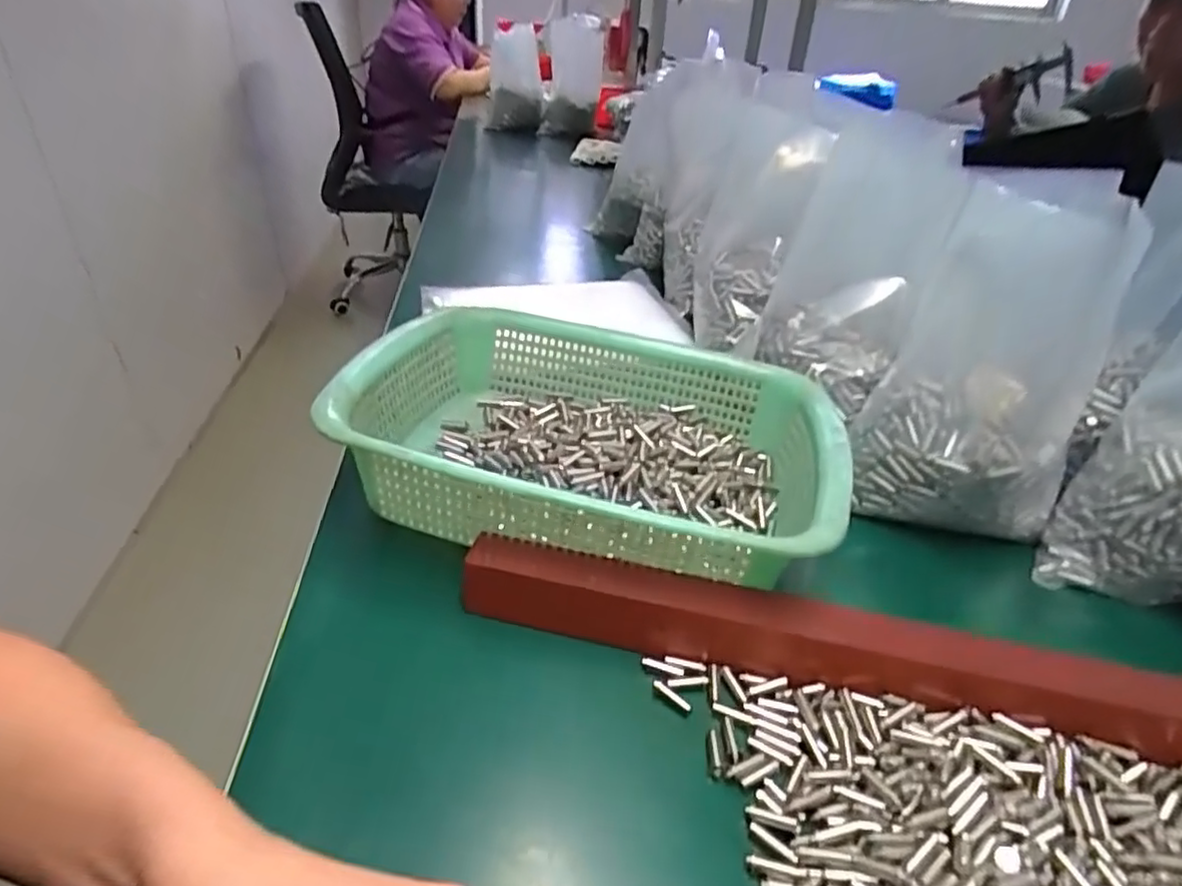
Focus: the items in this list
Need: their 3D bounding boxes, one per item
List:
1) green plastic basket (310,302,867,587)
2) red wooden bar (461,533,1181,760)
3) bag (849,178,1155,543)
[{"bbox_3d":[0.007,-0.007,0.434,0.289,0.079,0.221,10,33,10],"label":"green plastic basket"},{"bbox_3d":[0.126,0.102,0.332,0.386,0.033,0.032,10,33,10],"label":"red wooden bar"},{"bbox_3d":[0.262,-0.053,0.438,0.122,0.202,0.131,25,38,30],"label":"bag"}]

